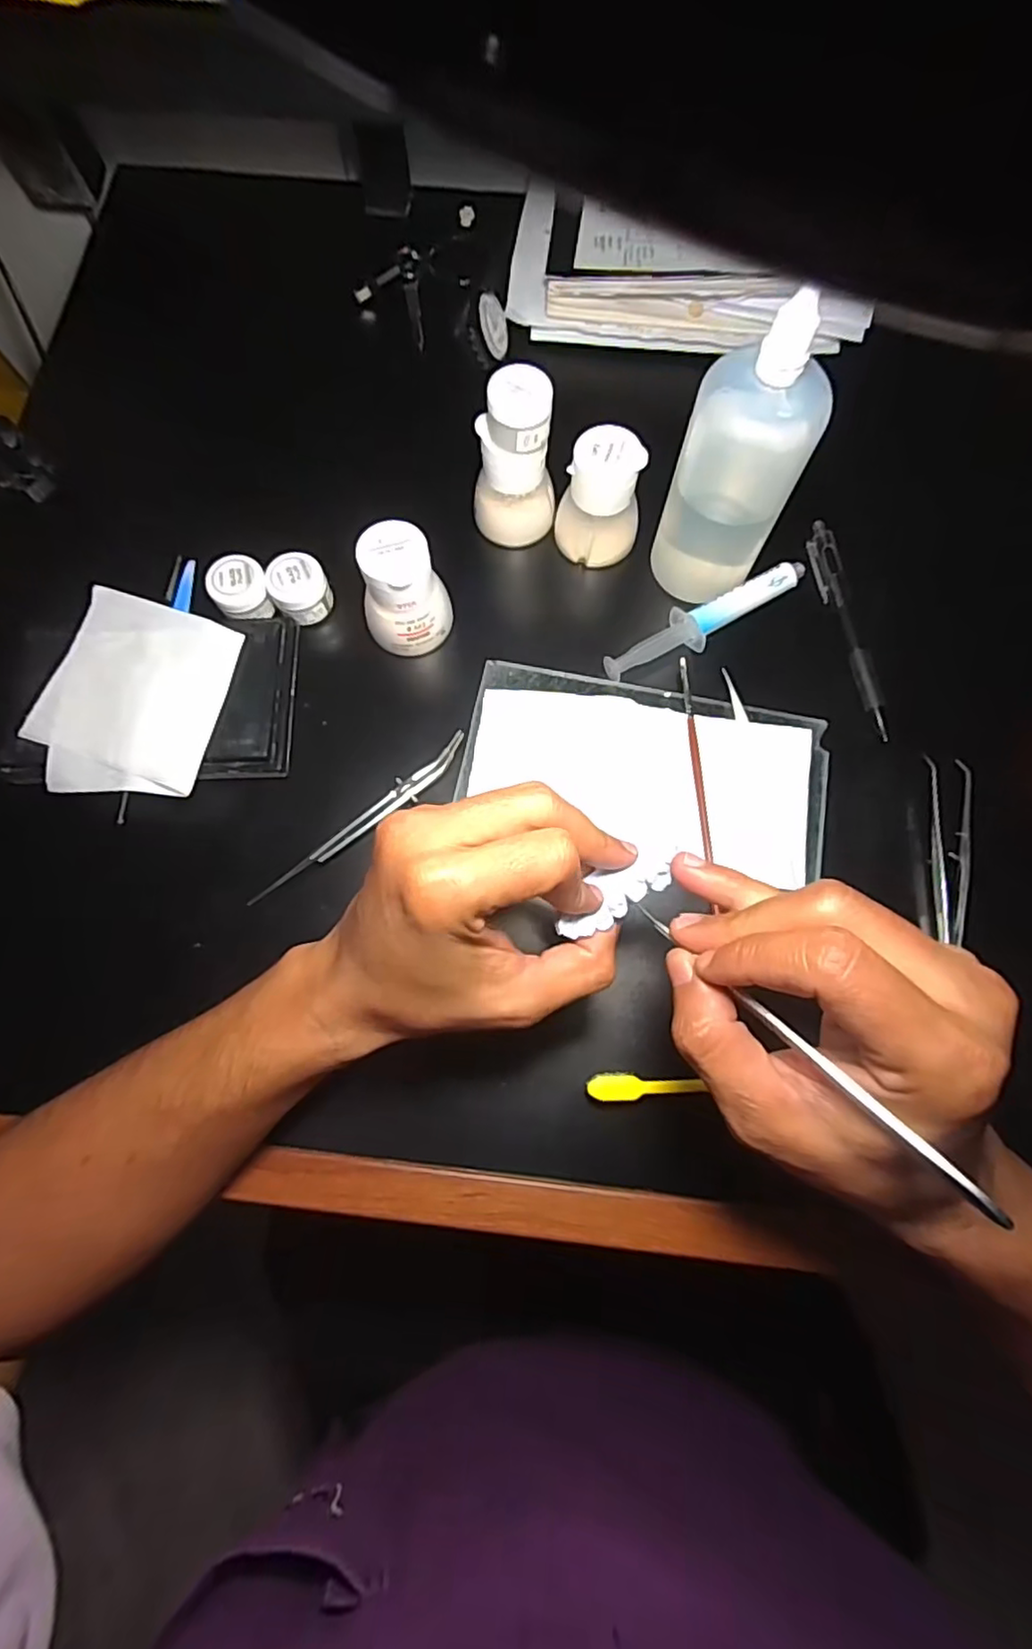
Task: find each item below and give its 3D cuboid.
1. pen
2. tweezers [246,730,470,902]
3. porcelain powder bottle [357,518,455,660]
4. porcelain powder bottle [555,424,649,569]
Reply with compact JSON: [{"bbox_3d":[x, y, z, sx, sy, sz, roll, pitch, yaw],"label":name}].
[{"bbox_3d":[0.196,-0.119,0.373,0.015,0.013,0.144,-7,75,-2],"label":"pen"},{"bbox_3d":[-0.082,-0.002,0.342,0.140,0.006,0.013,-38,78,-9],"label":"tweezers"},{"bbox_3d":[-0.062,-0.129,0.349,0.046,0.058,0.043,0,75,0],"label":"porcelain powder bottle"},{"bbox_3d":[0.050,-0.189,0.367,0.050,0.064,0.040,10,75,3],"label":"porcelain powder bottle"}]

